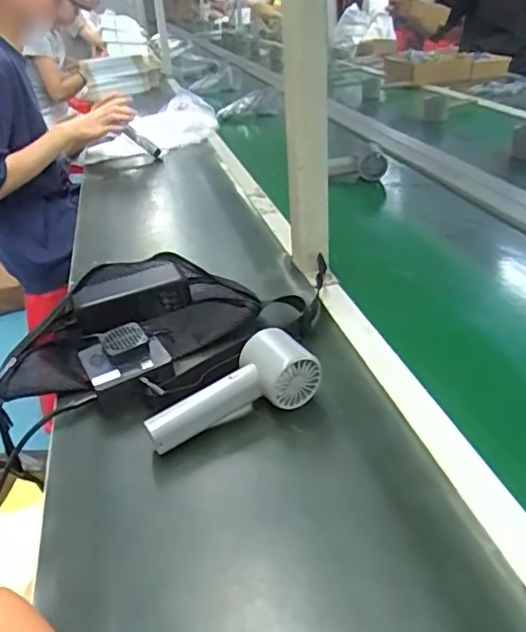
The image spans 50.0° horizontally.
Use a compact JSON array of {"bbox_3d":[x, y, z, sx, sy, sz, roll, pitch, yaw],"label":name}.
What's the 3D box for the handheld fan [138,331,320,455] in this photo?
[{"bbox_3d":[-0.029,0.070,0.503,0.156,0.056,0.059,-20,34,-23],"label":"handheld fan"}]

